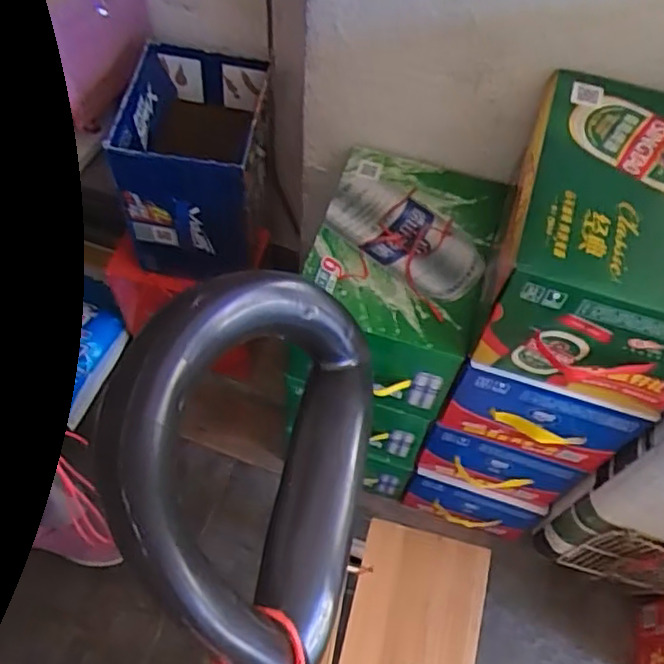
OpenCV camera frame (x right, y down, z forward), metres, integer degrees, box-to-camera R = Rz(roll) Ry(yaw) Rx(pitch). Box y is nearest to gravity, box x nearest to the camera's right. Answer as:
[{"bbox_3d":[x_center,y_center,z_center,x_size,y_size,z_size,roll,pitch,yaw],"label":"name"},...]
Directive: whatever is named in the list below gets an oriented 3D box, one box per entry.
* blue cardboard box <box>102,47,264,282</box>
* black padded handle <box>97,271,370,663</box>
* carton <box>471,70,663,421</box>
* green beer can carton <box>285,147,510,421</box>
[{"bbox_3d":[-0.192,-0.245,0.934,0.168,0.220,0.229,6,59,0],"label":"blue cardboard box"},{"bbox_3d":[-0.035,0.057,0.267,0.027,0.133,0.175,-15,56,36],"label":"black padded handle"},{"bbox_3d":[0.287,-0.094,0.661,0.205,0.175,0.272,17,59,6],"label":"carton"},{"bbox_3d":[0.087,-0.070,0.830,0.210,0.151,0.274,17,60,7],"label":"green beer can carton"}]

